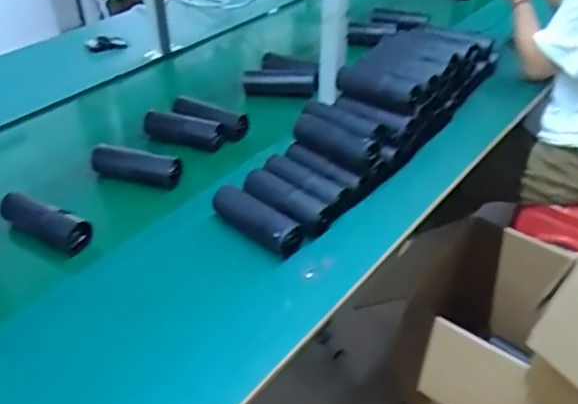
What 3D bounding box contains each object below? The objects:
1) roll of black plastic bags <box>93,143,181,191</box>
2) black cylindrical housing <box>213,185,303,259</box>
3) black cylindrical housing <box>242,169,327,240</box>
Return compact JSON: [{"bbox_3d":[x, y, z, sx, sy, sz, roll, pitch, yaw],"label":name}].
[{"bbox_3d":[-0.286,-0.068,1.054,0.174,0.060,0.060,15,41,17],"label":"roll of black plastic bags"},{"bbox_3d":[-0.055,0.030,0.926,0.167,0.044,0.053,28,46,30],"label":"black cylindrical housing"},{"bbox_3d":[-0.010,0.004,0.964,0.069,0.070,0.168,-29,47,-32],"label":"black cylindrical housing"}]

